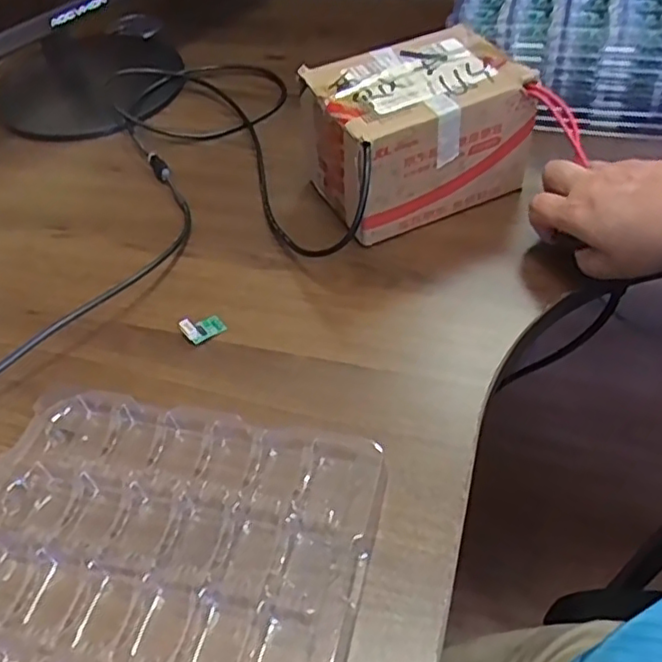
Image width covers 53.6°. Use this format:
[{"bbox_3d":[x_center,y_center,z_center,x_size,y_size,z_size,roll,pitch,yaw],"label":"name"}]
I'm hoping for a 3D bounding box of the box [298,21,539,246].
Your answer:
[{"bbox_3d":[0.065,-0.145,0.496,0.144,0.101,0.104,-20,50,-13],"label":"box"}]

